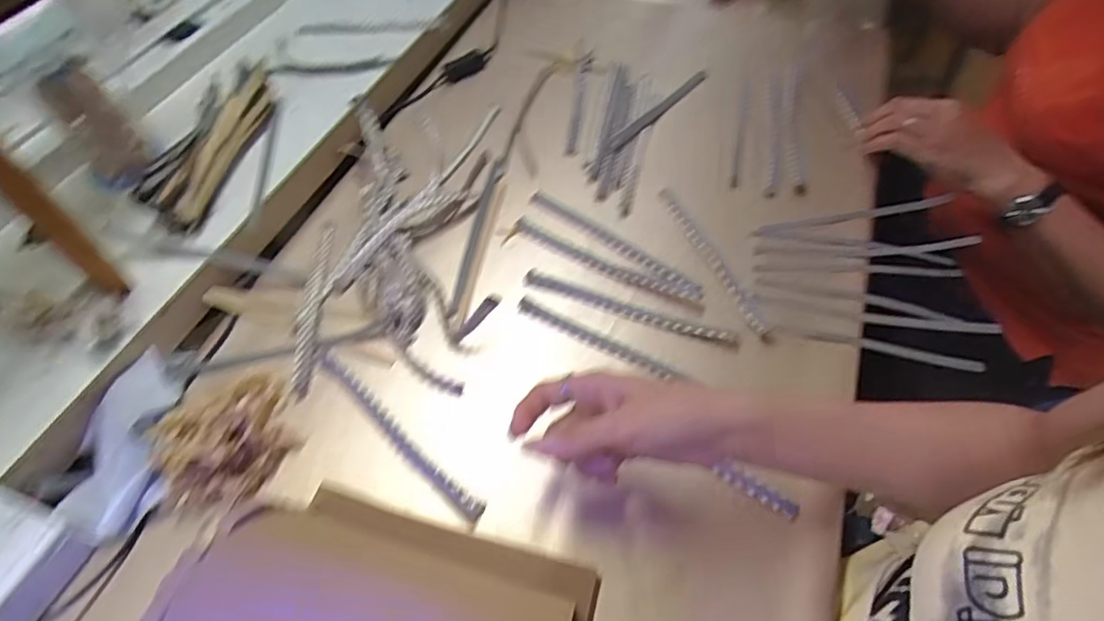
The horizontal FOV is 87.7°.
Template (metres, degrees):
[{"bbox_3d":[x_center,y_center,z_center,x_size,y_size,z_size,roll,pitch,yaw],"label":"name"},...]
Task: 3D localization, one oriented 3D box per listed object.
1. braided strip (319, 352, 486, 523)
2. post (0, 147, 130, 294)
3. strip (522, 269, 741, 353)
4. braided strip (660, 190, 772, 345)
[{"bbox_3d":[-0.123,0.094,0.446,0.191,0.006,0.015,36,63,23],"label":"braided strip"},{"bbox_3d":[-0.366,-0.067,0.419,0.025,0.183,0.020,35,63,23],"label":"post"},{"bbox_3d":[0.066,-0.003,0.504,0.192,0.013,0.017,19,57,14],"label":"strip"},{"bbox_3d":[0.148,-0.049,0.536,0.015,0.006,0.195,-17,56,-10],"label":"braided strip"}]

